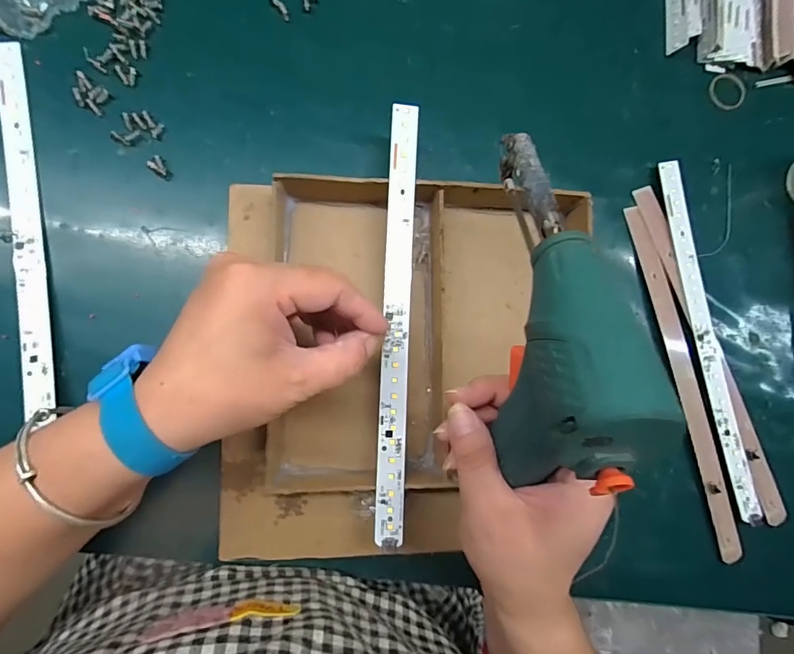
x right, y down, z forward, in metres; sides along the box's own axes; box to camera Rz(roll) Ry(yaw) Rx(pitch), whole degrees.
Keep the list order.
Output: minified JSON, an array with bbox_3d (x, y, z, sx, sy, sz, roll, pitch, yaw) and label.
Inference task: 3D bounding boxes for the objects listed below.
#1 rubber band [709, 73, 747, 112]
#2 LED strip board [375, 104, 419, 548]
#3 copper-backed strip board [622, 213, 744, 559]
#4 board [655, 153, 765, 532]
[{"bbox_3d":[0.285,-0.202,0.380,0.037,0.004,0.033,-34,90,-10],"label":"rubber band"},{"bbox_3d":[0.000,-0.006,0.290,0.018,0.007,0.280,3,84,-8],"label":"LED strip board"},{"bbox_3d":[0.225,0.041,0.347,0.019,0.005,0.277,-14,87,-9],"label":"copper-backed strip board"},{"bbox_3d":[0.244,0.009,0.347,0.020,0.006,0.282,-11,86,2],"label":"board"}]

